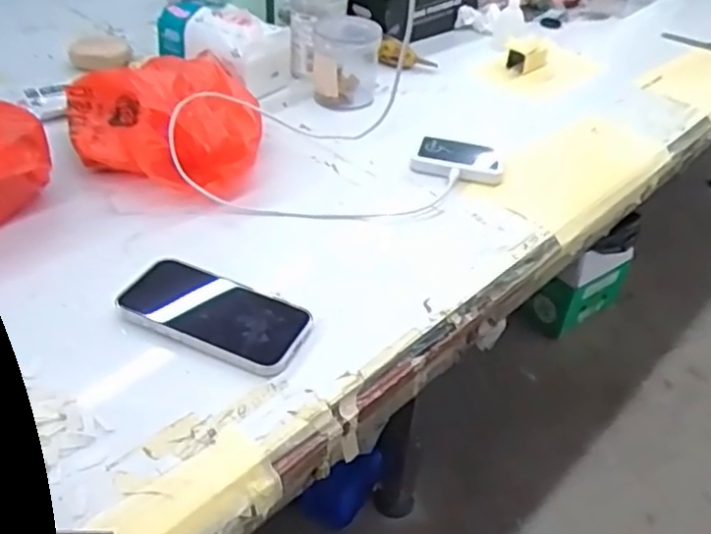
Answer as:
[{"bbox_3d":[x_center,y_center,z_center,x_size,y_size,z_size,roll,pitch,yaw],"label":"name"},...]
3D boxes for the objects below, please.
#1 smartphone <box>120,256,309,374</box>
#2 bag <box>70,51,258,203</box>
[{"bbox_3d":[-0.113,0.035,0.538,0.151,0.012,0.072,18,42,16],"label":"smartphone"},{"bbox_3d":[-0.197,-0.153,0.705,0.186,0.081,0.204,-11,43,-19],"label":"bag"}]

